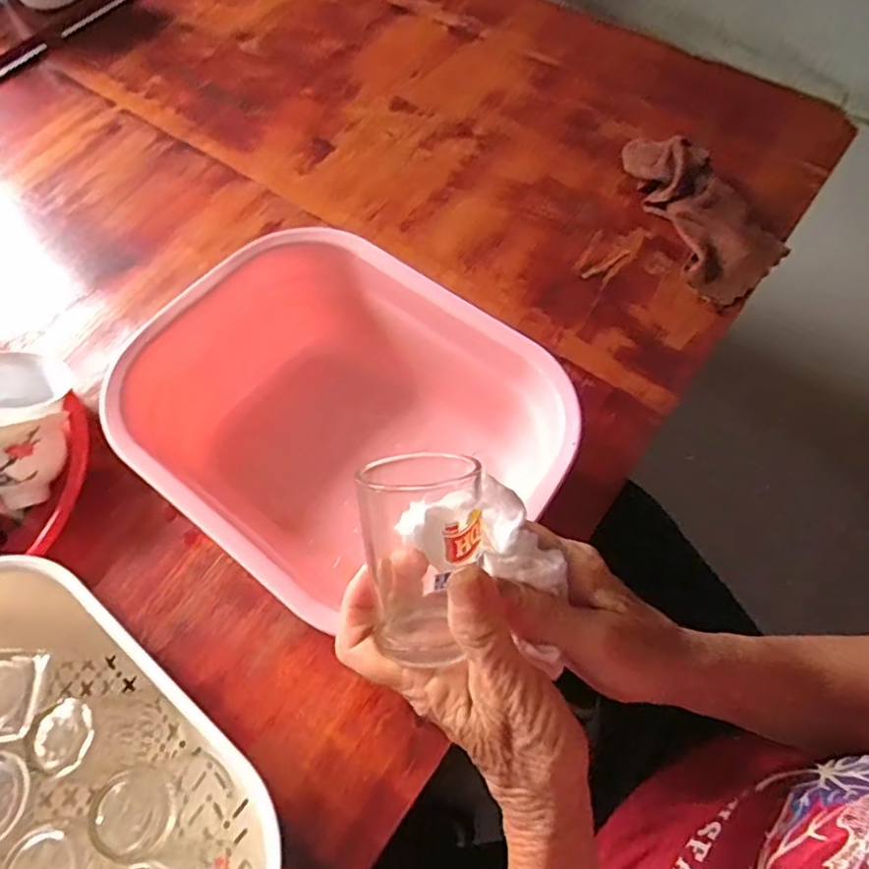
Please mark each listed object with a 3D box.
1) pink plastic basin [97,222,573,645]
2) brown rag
[{"bbox_3d":[-0.071,-0.004,0.474,0.281,0.109,0.231,34,68,18],"label":"pink plastic basin"},{"bbox_3d":[0.266,-0.225,0.619,0.089,0.044,0.197,-16,62,-7],"label":"brown rag"}]

